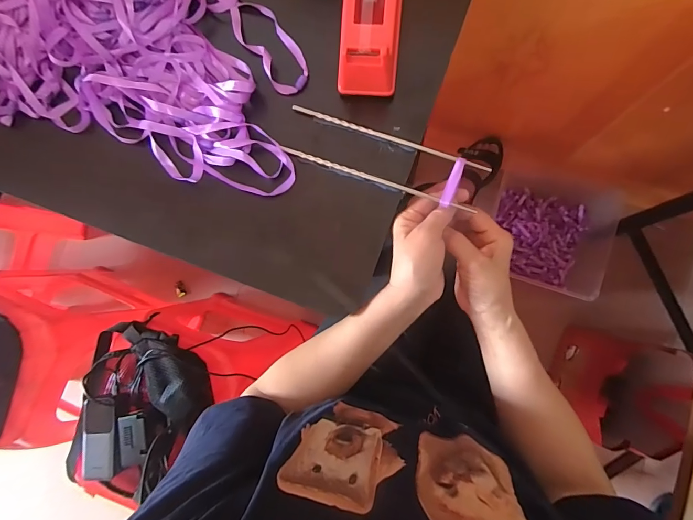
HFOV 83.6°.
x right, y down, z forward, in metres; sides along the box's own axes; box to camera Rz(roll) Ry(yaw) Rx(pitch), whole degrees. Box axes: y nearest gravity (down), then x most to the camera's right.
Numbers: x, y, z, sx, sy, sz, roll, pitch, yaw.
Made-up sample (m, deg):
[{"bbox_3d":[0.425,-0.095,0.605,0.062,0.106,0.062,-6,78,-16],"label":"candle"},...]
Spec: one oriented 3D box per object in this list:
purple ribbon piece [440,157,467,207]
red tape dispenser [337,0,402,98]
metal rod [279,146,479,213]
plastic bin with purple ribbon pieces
[{"bbox_3d":[0.111,-0.082,0.400,0.012,0.005,0.051,22,88,6],"label":"purple ribbon piece"},{"bbox_3d":[0.026,-0.254,0.404,0.060,0.079,0.155,5,83,7],"label":"red tape dispenser"},{"bbox_3d":[0.031,-0.086,0.415,0.210,0.009,0.007,19,85,6],"label":"metal rod"},{"bbox_3d":[0.535,-0.075,1.033,0.276,0.132,0.293,17,85,8],"label":"plastic bin with purple ribbon pieces"}]

